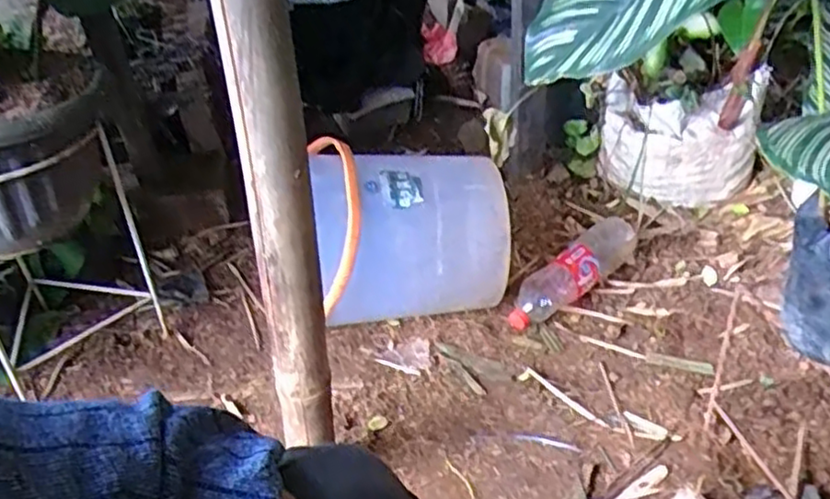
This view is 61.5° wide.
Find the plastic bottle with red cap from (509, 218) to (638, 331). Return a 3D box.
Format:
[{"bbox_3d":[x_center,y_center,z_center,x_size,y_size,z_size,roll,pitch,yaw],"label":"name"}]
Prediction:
[{"bbox_3d":[0.283,0.041,1.262,0.088,0.084,0.304,30,49,35],"label":"plastic bottle with red cap"}]

